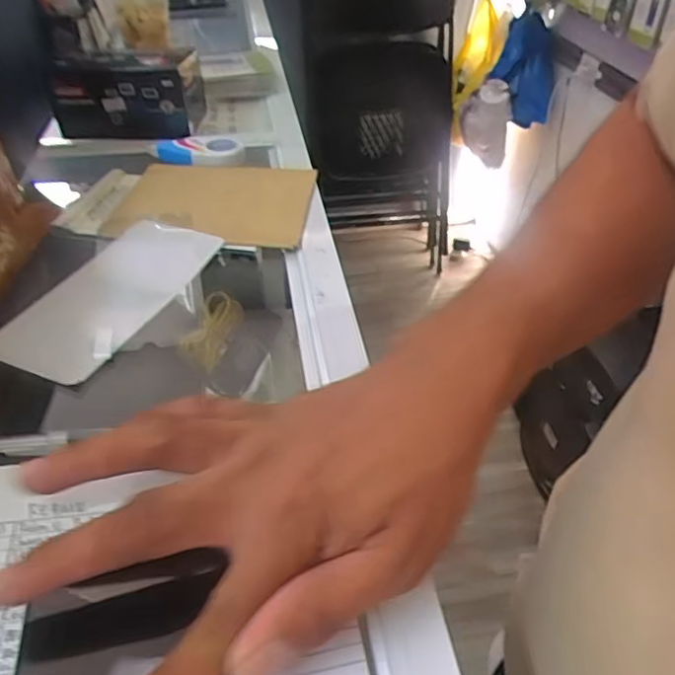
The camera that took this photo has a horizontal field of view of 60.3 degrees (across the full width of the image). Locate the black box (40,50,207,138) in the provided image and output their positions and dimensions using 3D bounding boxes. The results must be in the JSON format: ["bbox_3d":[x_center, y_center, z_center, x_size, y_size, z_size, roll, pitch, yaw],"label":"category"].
[{"bbox_3d":[-0.205,-0.248,0.578,0.137,0.065,0.088,-5,41,-8],"label":"black box"}]

